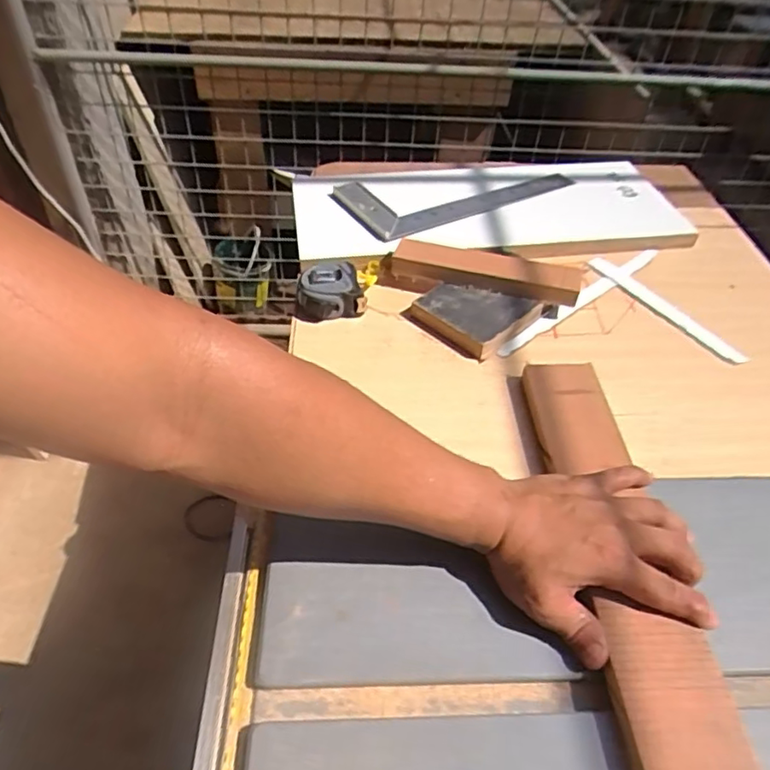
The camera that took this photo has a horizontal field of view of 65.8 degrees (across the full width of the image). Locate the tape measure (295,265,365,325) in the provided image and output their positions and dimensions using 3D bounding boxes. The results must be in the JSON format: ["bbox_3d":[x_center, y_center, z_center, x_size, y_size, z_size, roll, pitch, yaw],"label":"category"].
[{"bbox_3d":[-0.061,-0.104,0.650,0.071,0.036,0.066,-4,47,-6],"label":"tape measure"}]

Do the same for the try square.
[{"bbox_3d":[0.091,-0.269,0.817,0.293,0.023,0.176,-22,51,-21],"label":"try square"}]

